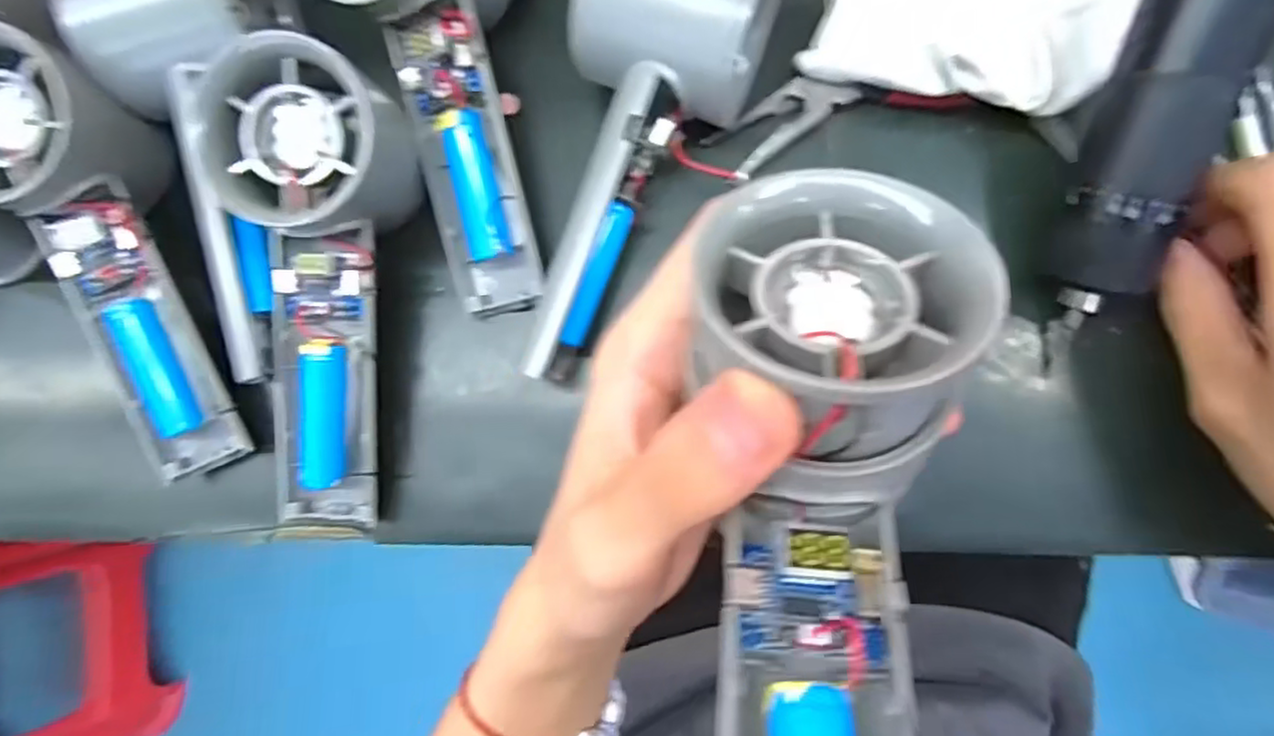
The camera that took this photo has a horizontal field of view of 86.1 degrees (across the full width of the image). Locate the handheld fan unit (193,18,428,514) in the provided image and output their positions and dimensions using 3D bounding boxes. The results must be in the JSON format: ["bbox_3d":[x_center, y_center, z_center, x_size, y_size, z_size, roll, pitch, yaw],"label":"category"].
[{"bbox_3d":[-0.107,-0.023,0.236,0.057,0.046,0.157,3,101,5],"label":"handheld fan unit"}]

